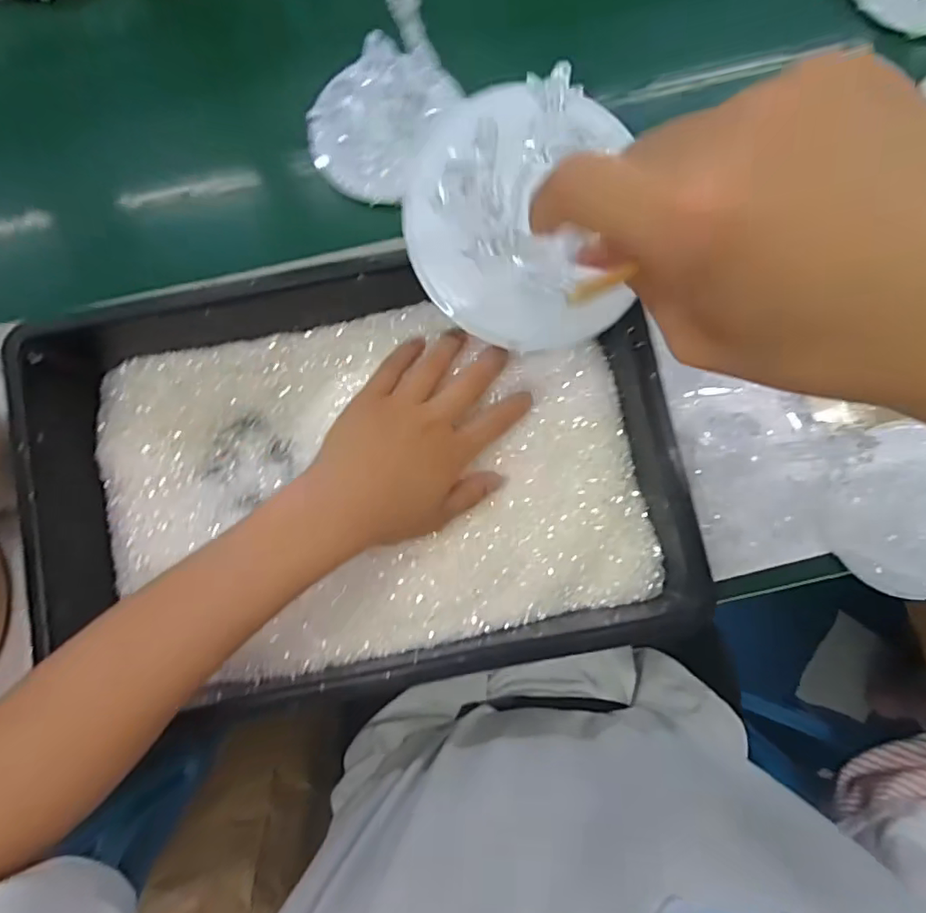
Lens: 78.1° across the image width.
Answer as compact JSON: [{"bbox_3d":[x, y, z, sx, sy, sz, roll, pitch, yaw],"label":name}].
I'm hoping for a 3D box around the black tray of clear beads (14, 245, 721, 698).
[{"bbox_3d":[-0.072,0.002,0.398,0.406,0.083,0.274,-9,81,0],"label":"black tray of clear beads"}]

